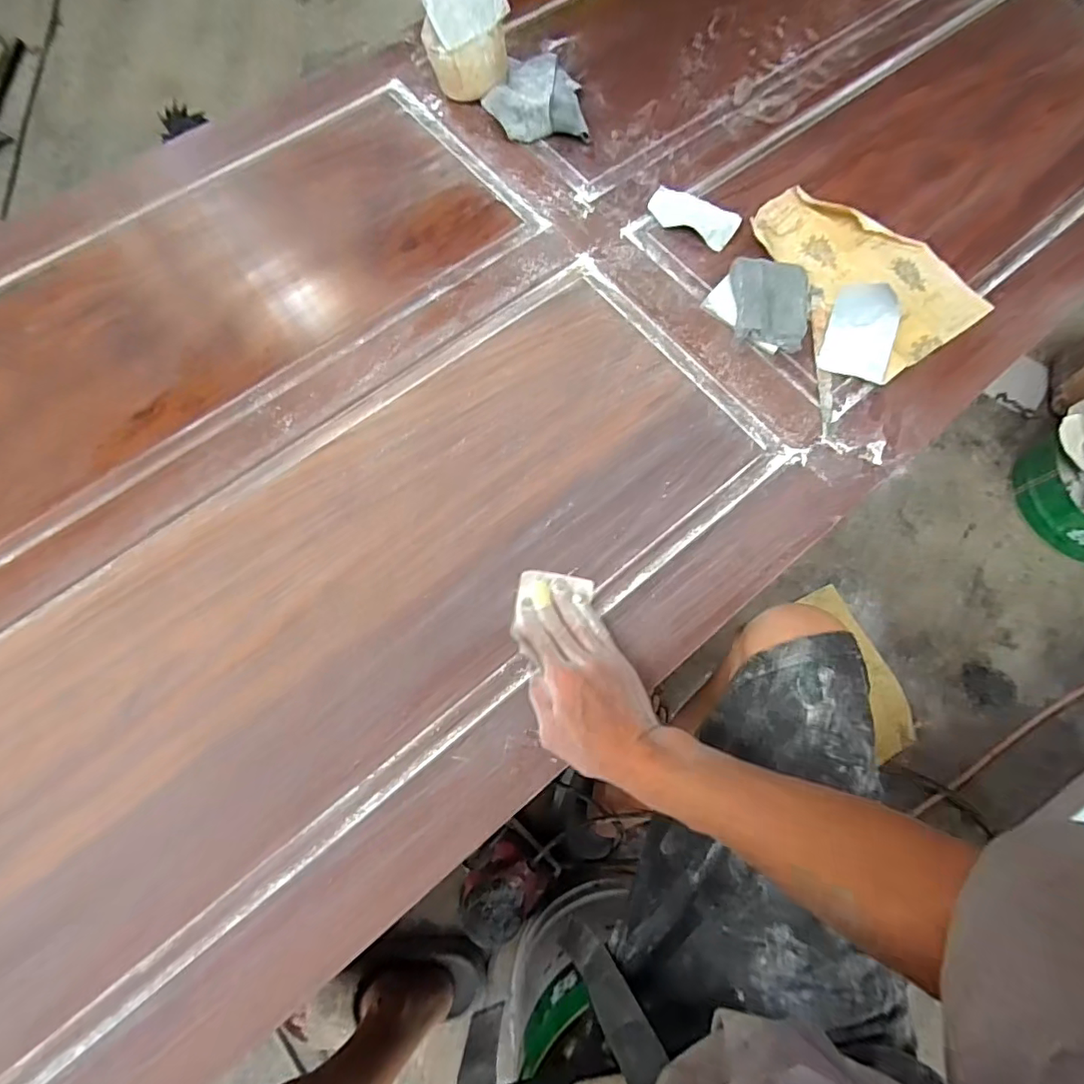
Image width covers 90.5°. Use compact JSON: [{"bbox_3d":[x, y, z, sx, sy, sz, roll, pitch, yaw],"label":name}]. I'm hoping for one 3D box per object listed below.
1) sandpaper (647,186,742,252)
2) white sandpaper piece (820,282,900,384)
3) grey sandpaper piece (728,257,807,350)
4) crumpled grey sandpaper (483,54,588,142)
[{"bbox_3d":[0.186,-0.403,0.662,0.111,0.013,0.062,28,74,8],"label":"sandpaper"},{"bbox_3d":[0.355,-0.232,0.594,0.069,0.011,0.102,16,89,13],"label":"white sandpaper piece"},{"bbox_3d":[0.255,-0.266,0.601,0.087,0.026,0.107,9,72,2],"label":"grey sandpaper piece"},{"bbox_3d":[-0.006,-0.590,0.701,0.137,0.035,0.145,3,72,0],"label":"crumpled grey sandpaper"}]

